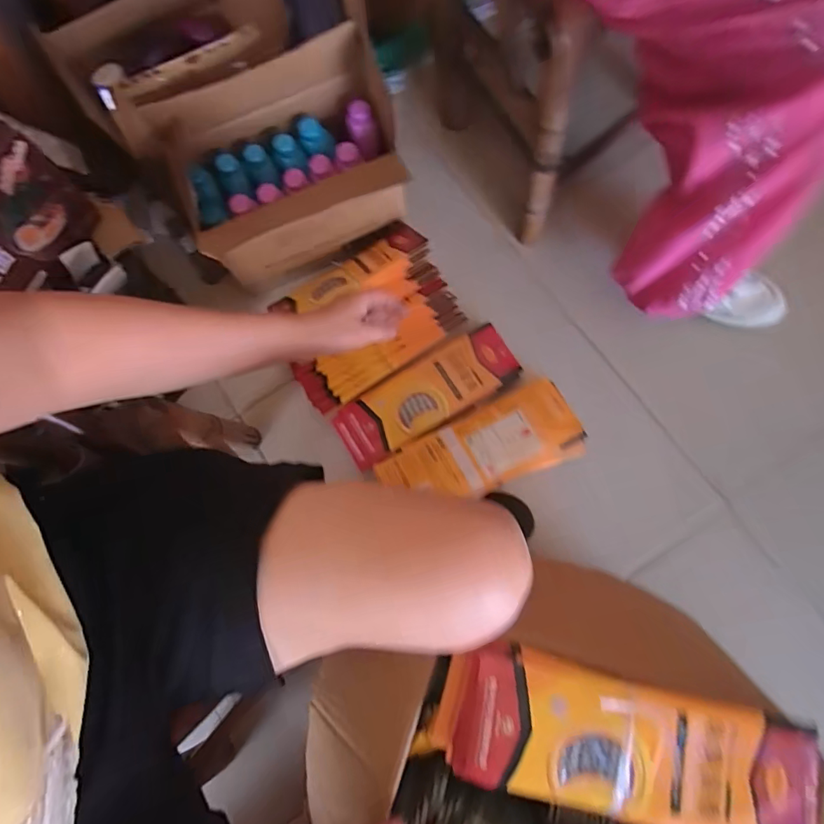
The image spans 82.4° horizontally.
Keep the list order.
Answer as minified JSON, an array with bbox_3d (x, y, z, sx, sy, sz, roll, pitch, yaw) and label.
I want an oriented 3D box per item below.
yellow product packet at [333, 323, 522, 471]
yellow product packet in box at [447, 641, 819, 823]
[{"bbox_3d":[0.025,-0.027,0.800,0.317,0.027,0.115,-31,74,0],"label":"yellow product packet"},{"bbox_3d":[0.199,0.312,0.444,0.314,0.062,0.129,12,79,6],"label":"yellow product packet in box"}]

